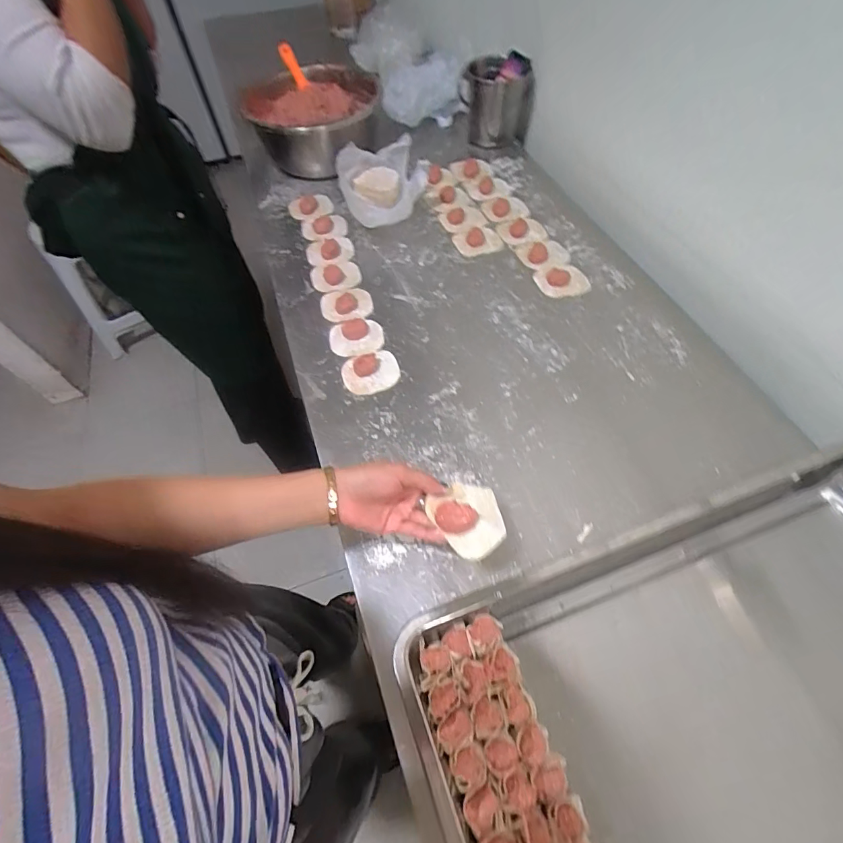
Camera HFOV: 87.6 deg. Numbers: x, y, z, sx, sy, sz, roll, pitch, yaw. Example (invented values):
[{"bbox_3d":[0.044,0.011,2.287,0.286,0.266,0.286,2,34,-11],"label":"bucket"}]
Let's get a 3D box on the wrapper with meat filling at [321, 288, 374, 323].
[{"bbox_3d":[-0.125,-0.196,0.737,0.083,0.011,0.072,-12,60,-5],"label":"wrapper with meat filling"}]

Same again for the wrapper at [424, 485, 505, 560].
[{"bbox_3d":[0.050,0.093,0.439,0.069,0.037,0.074,-1,60,2],"label":"wrapper"}]

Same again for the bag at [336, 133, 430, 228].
[{"bbox_3d":[-0.071,-0.445,0.836,0.159,0.118,0.136,-12,60,-5],"label":"bag"}]

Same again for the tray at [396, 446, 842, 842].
[{"bbox_3d":[0.316,0.270,0.391,0.602,0.064,0.385,-19,61,-8],"label":"tray"}]

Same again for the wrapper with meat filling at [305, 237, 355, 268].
[{"bbox_3d":[-0.168,-0.313,0.811,0.087,0.011,0.075,-15,60,-6],"label":"wrapper with meat filling"}]

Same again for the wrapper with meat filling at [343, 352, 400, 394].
[{"bbox_3d":[-0.076,-0.077,0.649,0.083,0.020,0.066,-14,60,-6],"label":"wrapper with meat filling"}]

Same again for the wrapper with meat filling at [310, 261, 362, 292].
[{"bbox_3d":[-0.151,-0.256,0.774,0.085,0.011,0.070,-19,60,-8],"label":"wrapper with meat filling"}]

